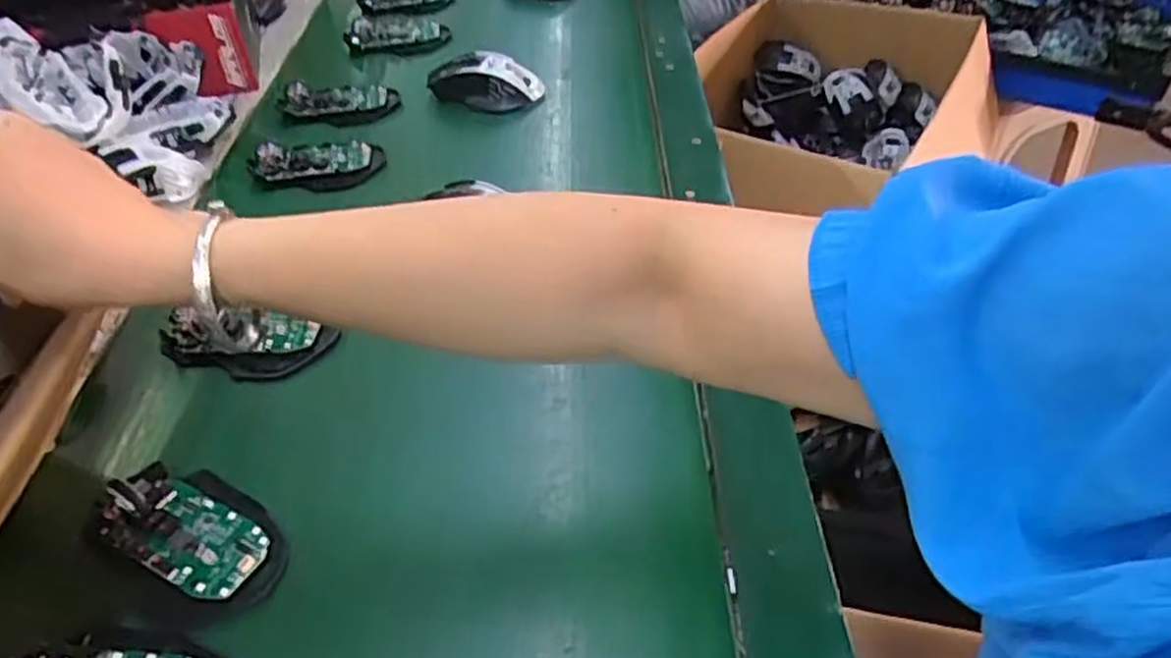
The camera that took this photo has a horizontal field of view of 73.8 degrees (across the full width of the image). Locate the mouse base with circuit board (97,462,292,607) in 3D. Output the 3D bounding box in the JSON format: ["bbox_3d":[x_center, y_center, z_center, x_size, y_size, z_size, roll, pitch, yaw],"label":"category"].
[{"bbox_3d":[-0.207,0.103,0.416,0.104,0.026,0.059,17,46,22],"label":"mouse base with circuit board"}]

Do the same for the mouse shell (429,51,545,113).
[{"bbox_3d":[-0.100,-0.246,0.778,0.117,0.041,0.047,3,43,8],"label":"mouse shell"}]

